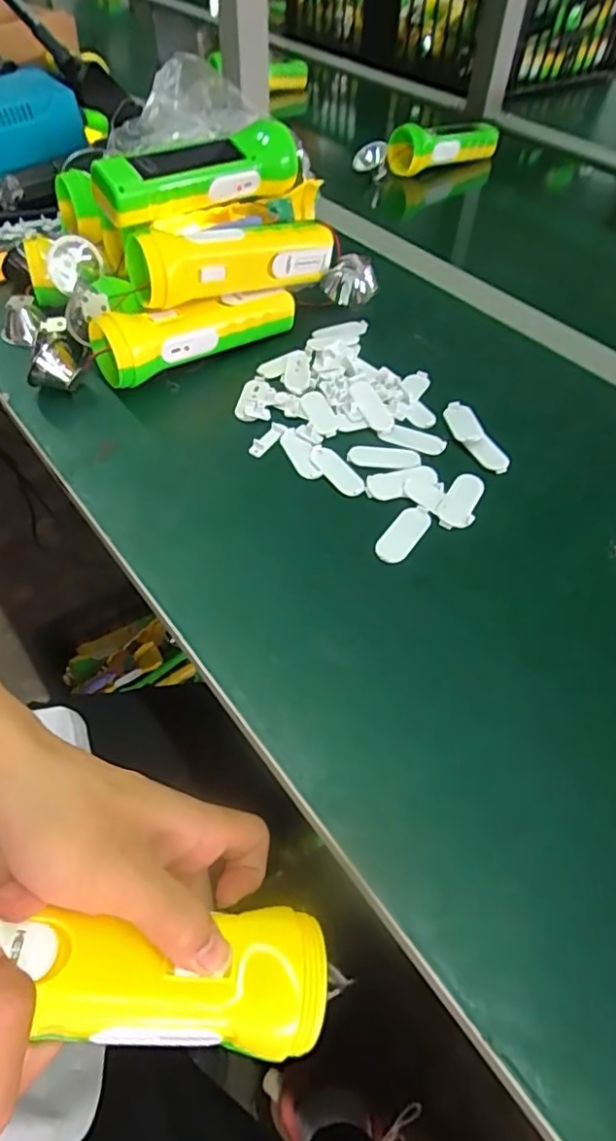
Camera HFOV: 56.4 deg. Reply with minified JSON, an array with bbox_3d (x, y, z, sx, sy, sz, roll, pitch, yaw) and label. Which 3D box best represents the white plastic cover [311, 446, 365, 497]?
[{"bbox_3d":[0.021,-0.068,0.391,0.021,0.004,0.050,-32,60,-23],"label":"white plastic cover"}]

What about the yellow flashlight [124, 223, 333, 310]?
[{"bbox_3d":[-0.054,-0.241,0.442,0.163,0.047,0.044,-19,56,-16],"label":"yellow flashlight"}]

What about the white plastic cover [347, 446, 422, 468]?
[{"bbox_3d":[0.053,-0.078,0.398,0.050,0.004,0.019,7,53,4],"label":"white plastic cover"}]

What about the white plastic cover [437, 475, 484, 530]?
[{"bbox_3d":[0.102,-0.046,0.378,0.022,0.004,0.049,24,56,16],"label":"white plastic cover"}]

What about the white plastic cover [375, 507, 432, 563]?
[{"bbox_3d":[0.061,-0.024,0.360,0.019,0.004,0.049,31,58,20],"label":"white plastic cover"}]

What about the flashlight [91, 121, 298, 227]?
[{"bbox_3d":[-0.080,-0.305,0.442,0.163,0.039,0.039,-33,60,-23],"label":"flashlight"}]

